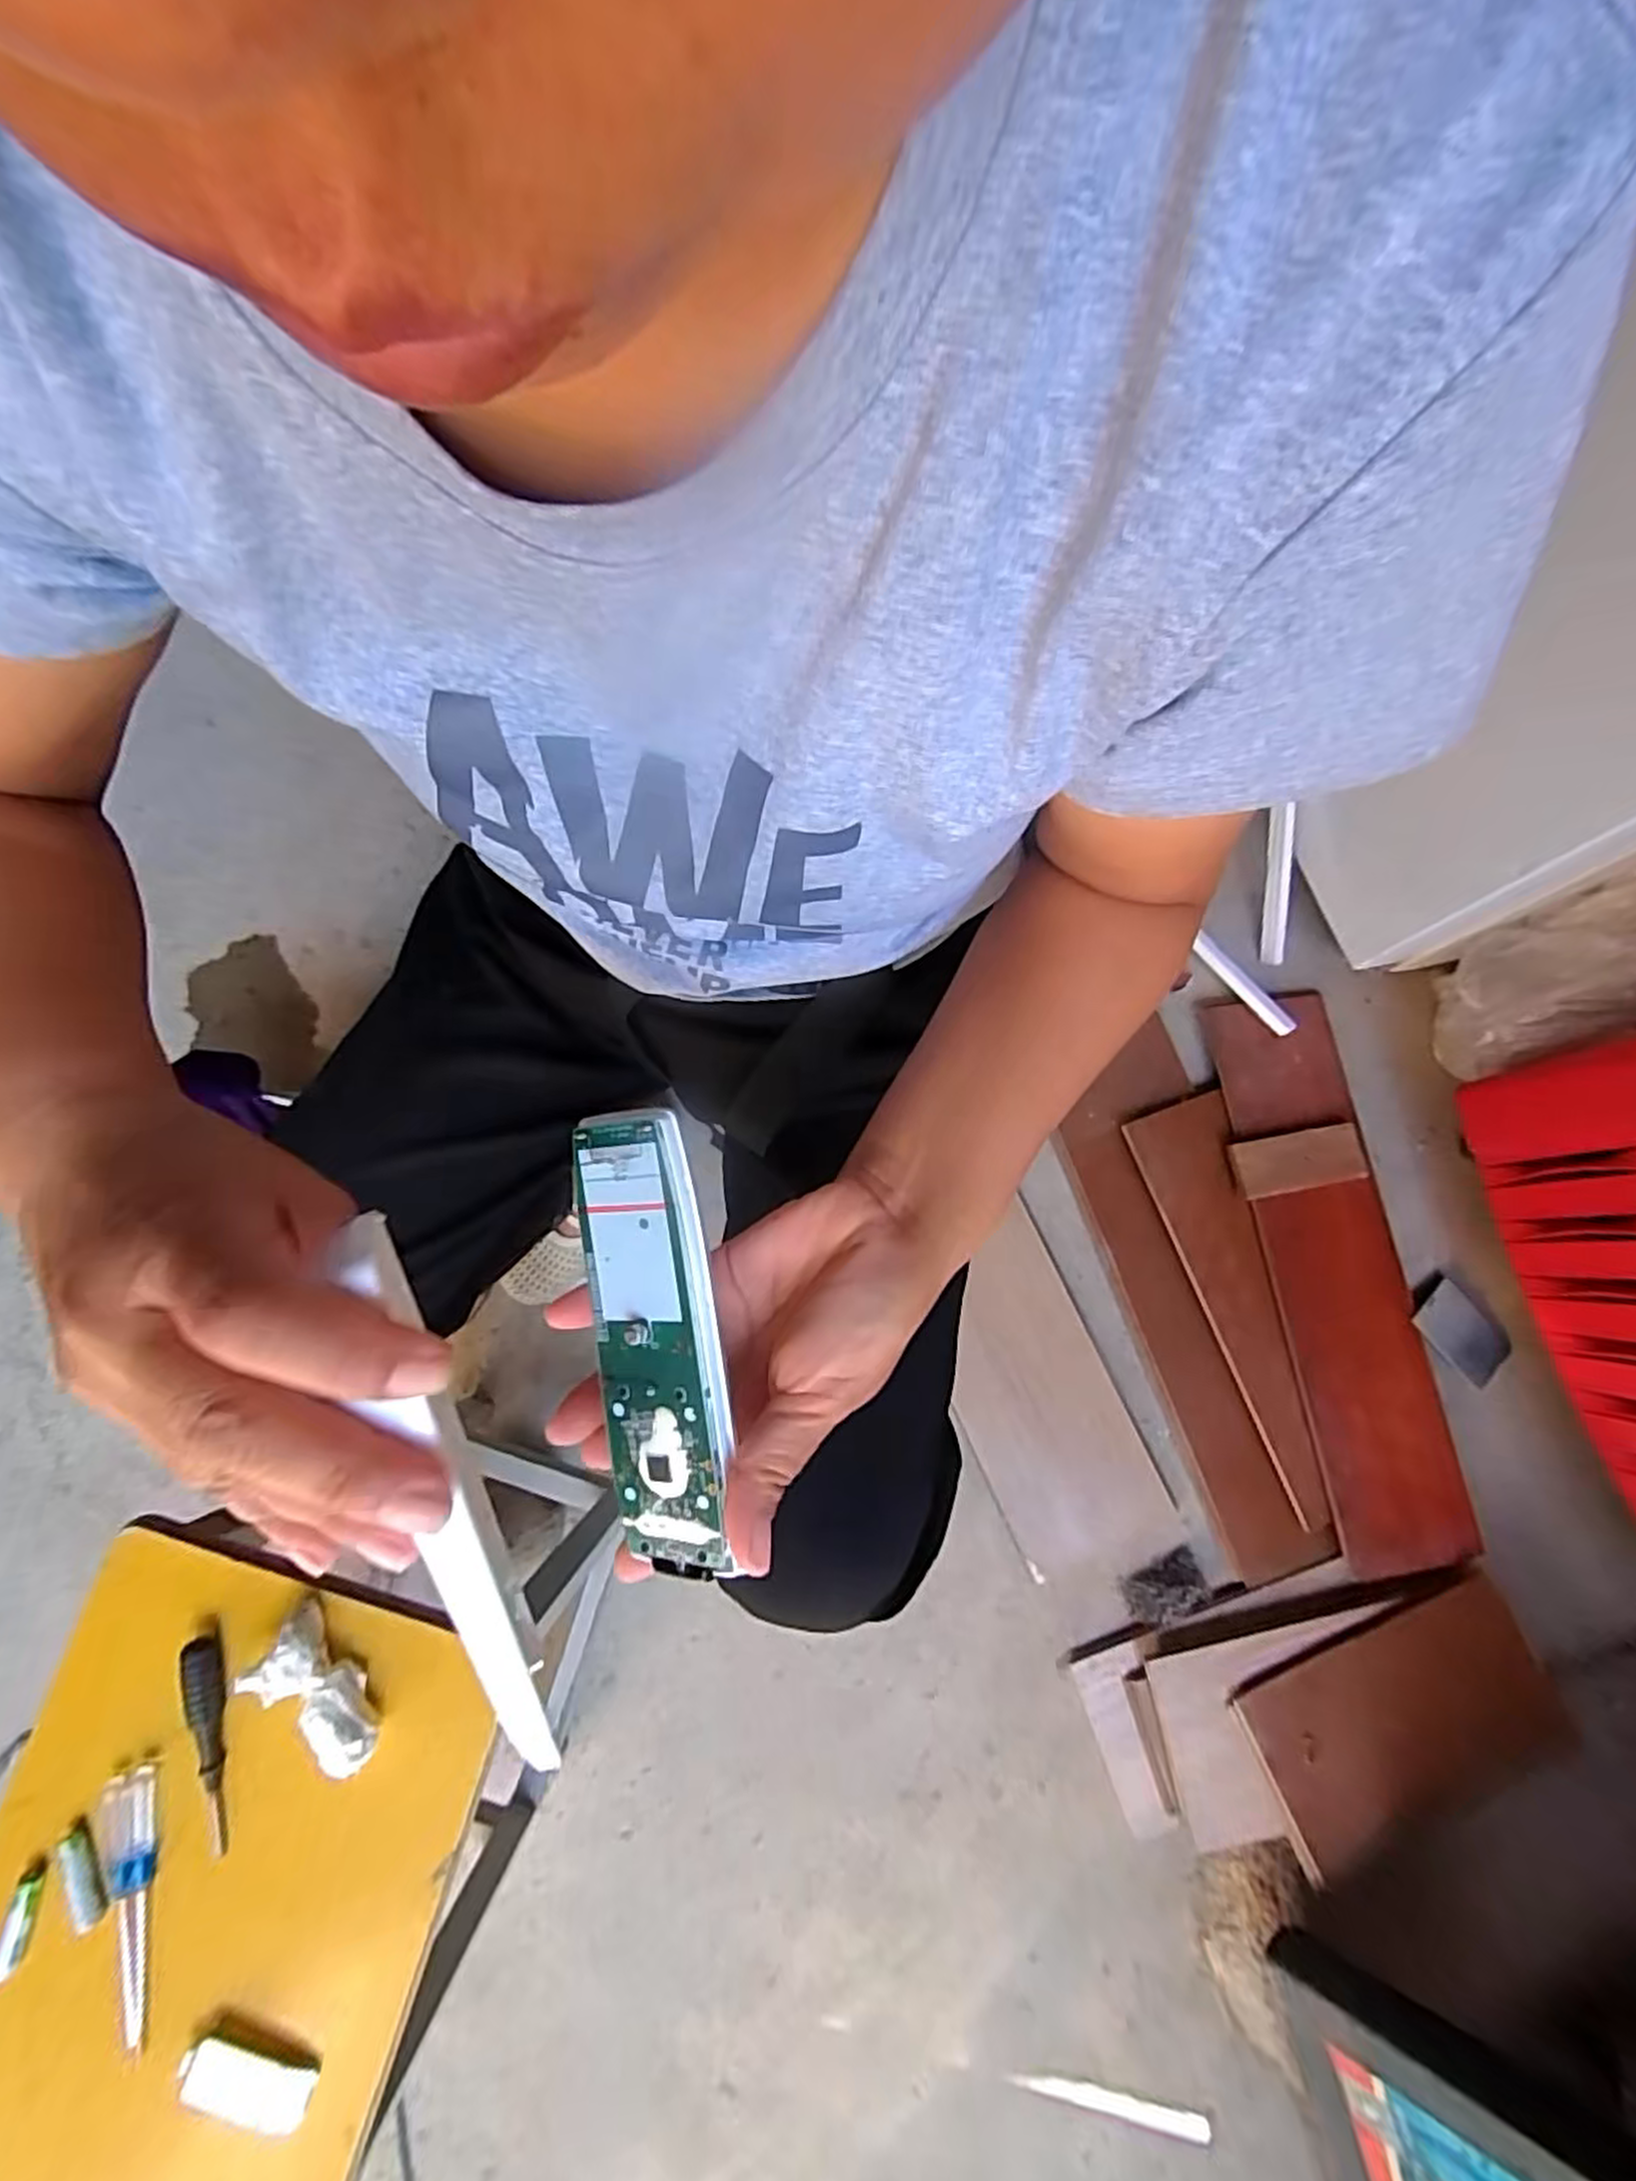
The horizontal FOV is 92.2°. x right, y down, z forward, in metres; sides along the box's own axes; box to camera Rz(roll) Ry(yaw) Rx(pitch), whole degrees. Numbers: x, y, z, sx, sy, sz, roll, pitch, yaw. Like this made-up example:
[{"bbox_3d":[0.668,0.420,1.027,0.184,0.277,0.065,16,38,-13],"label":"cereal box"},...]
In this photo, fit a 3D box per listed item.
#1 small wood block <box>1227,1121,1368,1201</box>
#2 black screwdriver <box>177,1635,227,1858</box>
[{"bbox_3d":[0.525,0.077,0.863,0.148,0.020,0.062,-10,79,-1],"label":"small wood block"},{"bbox_3d":[-0.315,0.337,0.403,0.016,0.014,0.101,-9,79,-1],"label":"black screwdriver"}]

